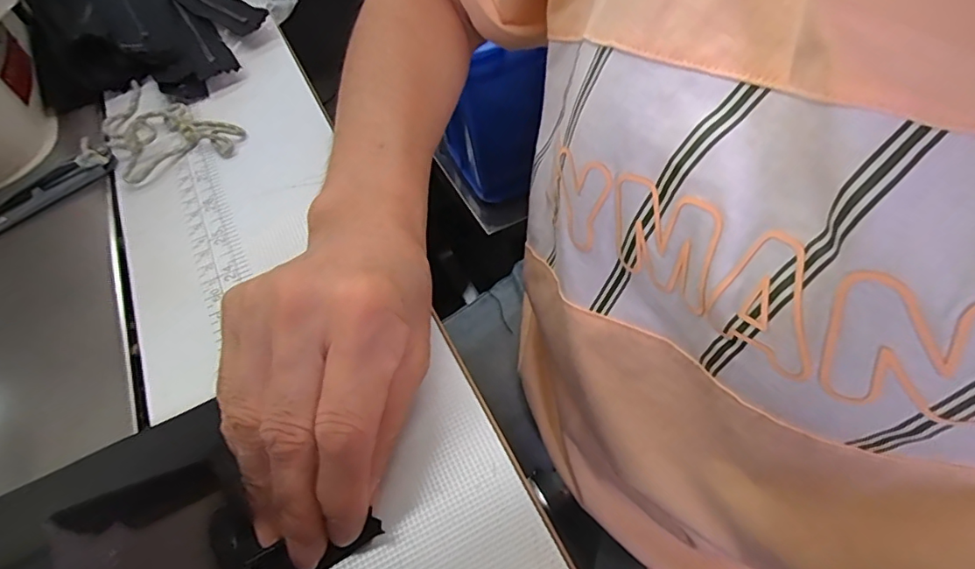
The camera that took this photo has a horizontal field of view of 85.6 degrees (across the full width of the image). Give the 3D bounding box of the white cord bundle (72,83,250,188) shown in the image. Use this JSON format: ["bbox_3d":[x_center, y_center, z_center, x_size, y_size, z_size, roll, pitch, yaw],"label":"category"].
[{"bbox_3d":[-0.196,-0.085,0.301,0.101,0.013,0.065,23,59,18],"label":"white cord bundle"}]

